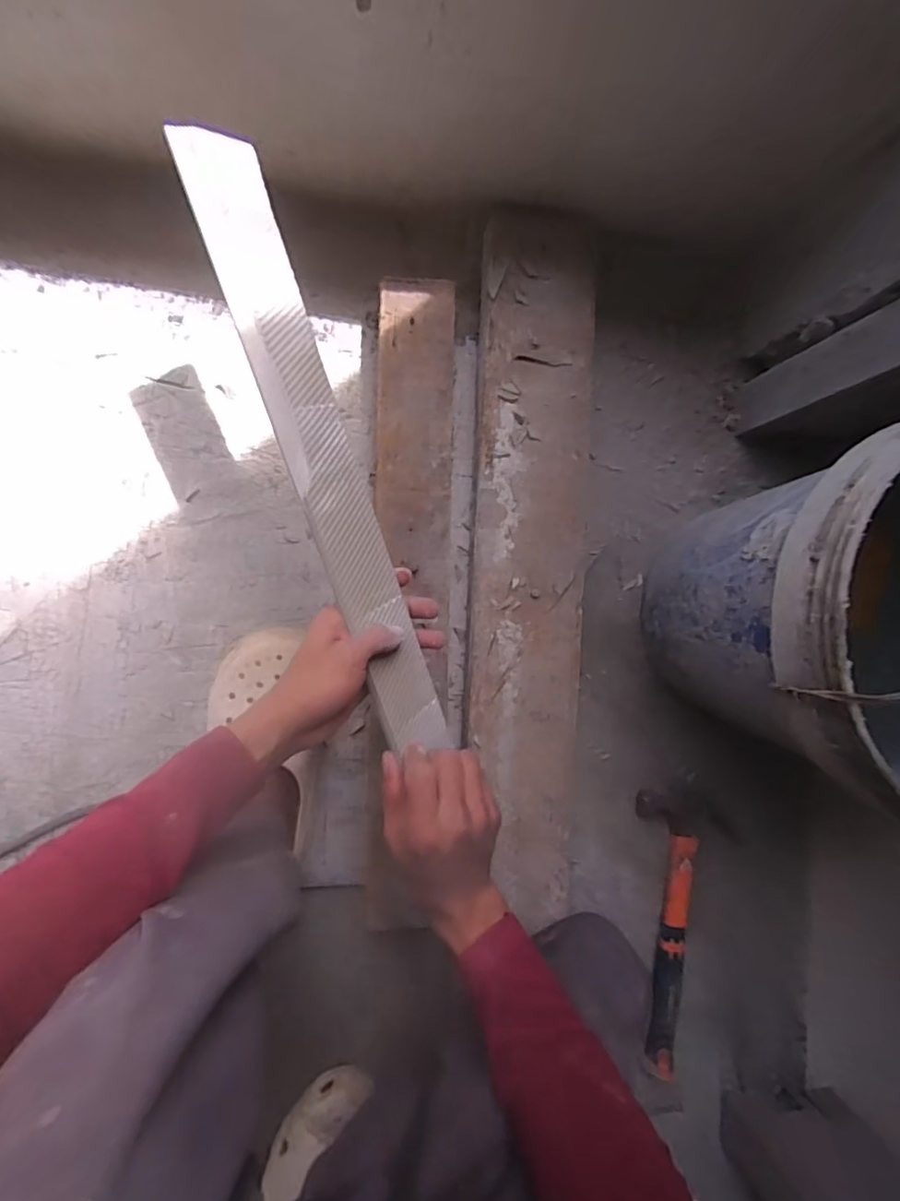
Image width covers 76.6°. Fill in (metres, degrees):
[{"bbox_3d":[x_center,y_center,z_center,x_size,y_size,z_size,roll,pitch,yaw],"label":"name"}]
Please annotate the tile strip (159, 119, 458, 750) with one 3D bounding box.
[{"bbox_3d":[-0.088,-0.088,0.420,0.066,0.008,0.452,-32,109,-48],"label":"tile strip"}]

